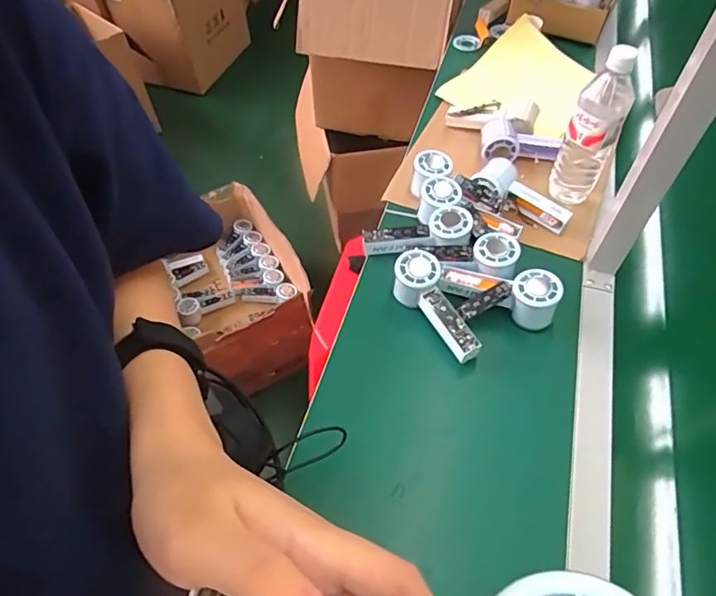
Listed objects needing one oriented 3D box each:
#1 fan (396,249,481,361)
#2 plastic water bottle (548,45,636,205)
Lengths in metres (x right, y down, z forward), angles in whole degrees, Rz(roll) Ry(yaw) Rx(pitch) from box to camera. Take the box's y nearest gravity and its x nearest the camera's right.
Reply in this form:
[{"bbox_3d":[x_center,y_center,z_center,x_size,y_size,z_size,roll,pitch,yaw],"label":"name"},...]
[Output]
[{"bbox_3d":[0.099,0.012,0.653,0.055,0.051,0.153,-26,73,-17],"label":"fan"},{"bbox_3d":[0.320,-0.223,0.701,0.066,0.224,0.057,21,57,15],"label":"plastic water bottle"}]

